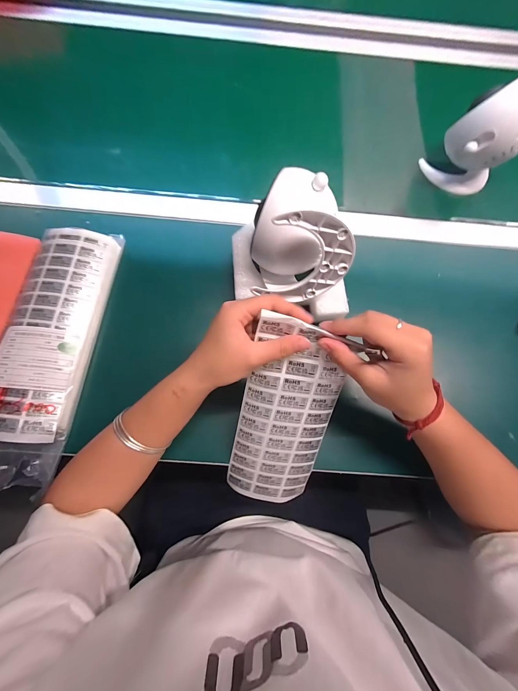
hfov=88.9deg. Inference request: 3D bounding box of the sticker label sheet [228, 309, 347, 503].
[{"bbox_3d":[0.029,0.082,0.291,0.102,0.017,0.233,8,113,0],"label":"sticker label sheet"}]

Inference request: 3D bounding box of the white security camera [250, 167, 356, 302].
[{"bbox_3d":[0.048,-0.127,0.303,0.110,0.110,0.119,0,74,-2],"label":"white security camera"}]

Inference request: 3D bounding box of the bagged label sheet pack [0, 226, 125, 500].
[{"bbox_3d":[-0.269,0.004,0.338,0.107,0.040,0.347,8,74,0],"label":"bagged label sheet pack"}]

